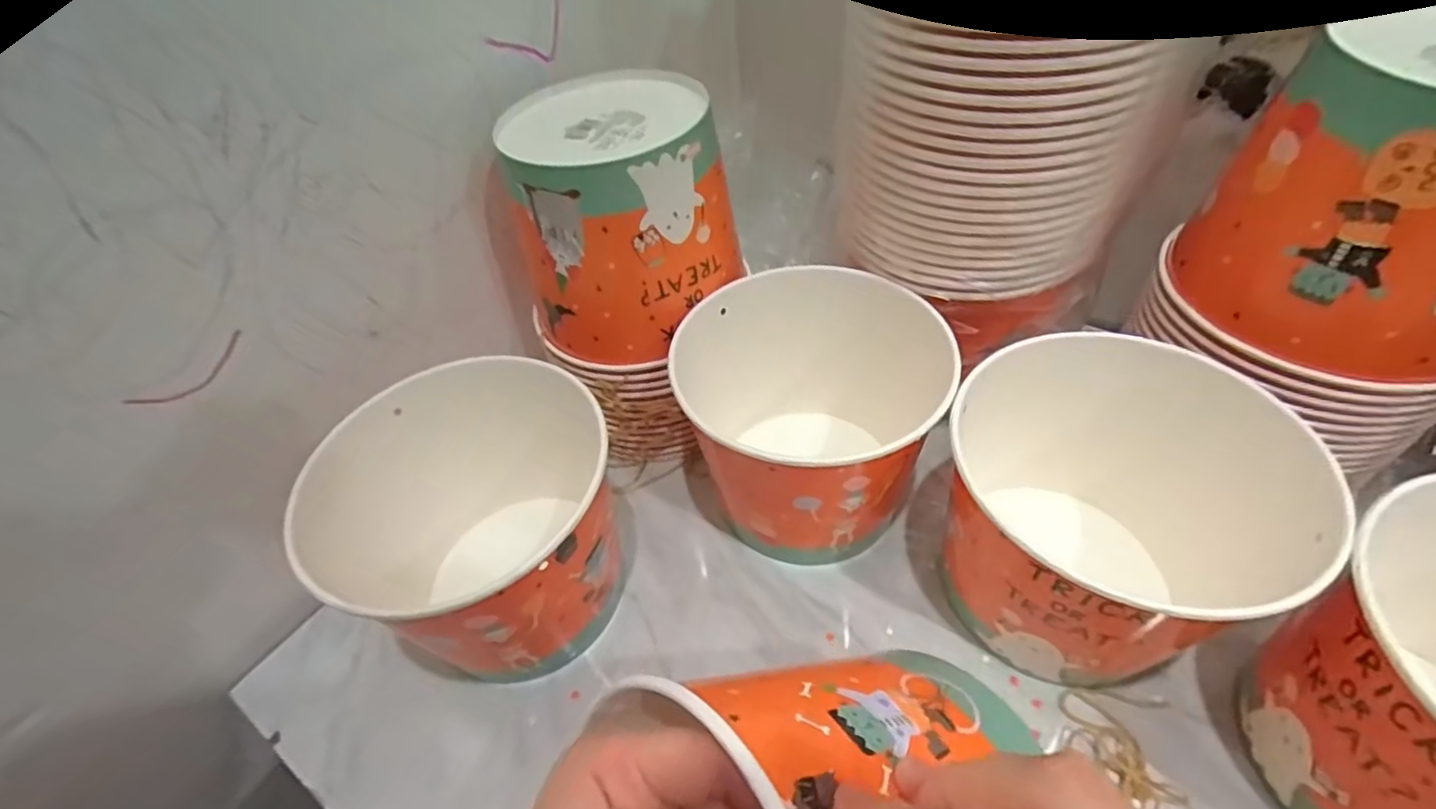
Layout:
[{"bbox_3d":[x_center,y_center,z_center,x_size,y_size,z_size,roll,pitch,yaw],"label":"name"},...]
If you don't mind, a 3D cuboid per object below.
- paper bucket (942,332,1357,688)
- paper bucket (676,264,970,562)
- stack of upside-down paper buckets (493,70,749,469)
[{"bbox_3d":[0.214,0.064,0.349,0.176,0.135,0.161,-25,48,-17],"label":"paper bucket"},{"bbox_3d":[0.066,0.011,0.413,0.142,0.136,0.152,-3,46,3],"label":"paper bucket"},{"bbox_3d":[-0.066,-0.085,0.440,0.144,0.224,0.135,21,52,24],"label":"stack of upside-down paper buckets"}]

